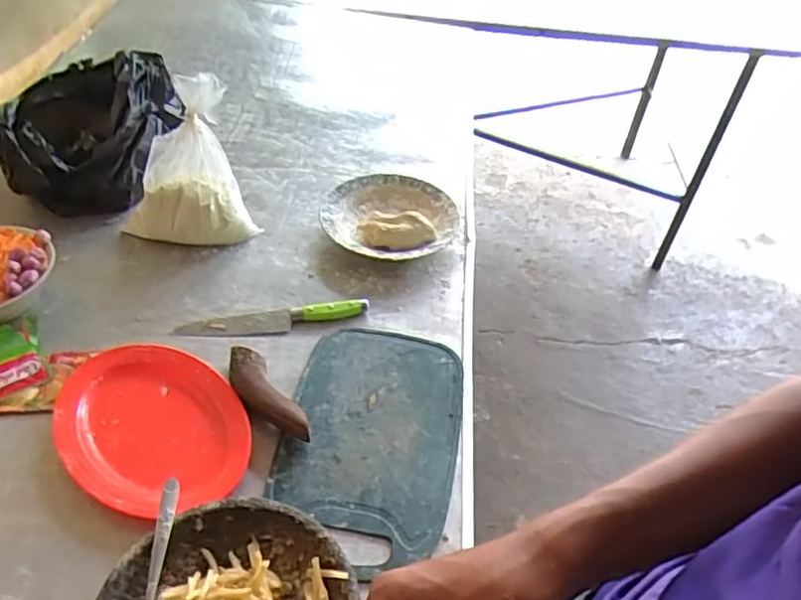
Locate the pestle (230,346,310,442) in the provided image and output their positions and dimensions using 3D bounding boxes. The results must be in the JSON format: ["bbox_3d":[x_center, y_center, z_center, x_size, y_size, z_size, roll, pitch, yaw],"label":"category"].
[{"bbox_3d":[-0.146,0.105,0.670,0.047,0.034,0.132,-24,54,-26],"label":"pestle"}]

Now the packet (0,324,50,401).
[{"bbox_3d":[-0.438,0.066,0.686,0.059,0.017,0.094,-29,56,-29],"label":"packet"}]

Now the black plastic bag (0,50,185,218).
[{"bbox_3d":[-0.448,-0.239,0.883,0.246,0.147,0.205,-18,52,-22],"label":"black plastic bag"}]

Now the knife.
[{"bbox_3d":[-0.156,0.021,0.771,0.231,0.016,0.036,-6,48,-12],"label":"knife"}]

